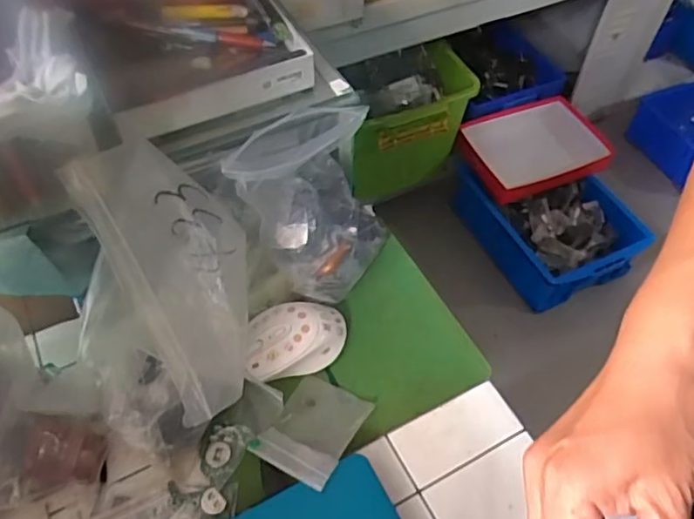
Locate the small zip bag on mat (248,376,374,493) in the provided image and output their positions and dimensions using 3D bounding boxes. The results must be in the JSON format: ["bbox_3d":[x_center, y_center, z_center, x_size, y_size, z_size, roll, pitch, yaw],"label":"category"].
[{"bbox_3d":[-0.027,0.137,0.480,0.068,0.005,0.087,20,42,25],"label":"small zip bag on mat"}]

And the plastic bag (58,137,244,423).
[{"bbox_3d":[-0.118,0.009,0.435,0.090,0.032,0.200,-25,100,-18],"label":"plastic bag"}]

